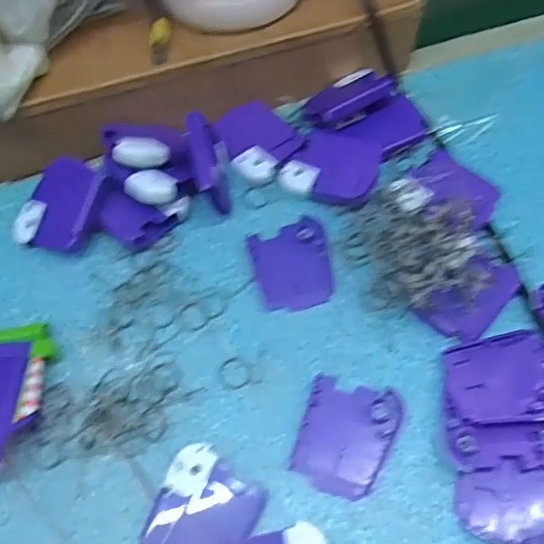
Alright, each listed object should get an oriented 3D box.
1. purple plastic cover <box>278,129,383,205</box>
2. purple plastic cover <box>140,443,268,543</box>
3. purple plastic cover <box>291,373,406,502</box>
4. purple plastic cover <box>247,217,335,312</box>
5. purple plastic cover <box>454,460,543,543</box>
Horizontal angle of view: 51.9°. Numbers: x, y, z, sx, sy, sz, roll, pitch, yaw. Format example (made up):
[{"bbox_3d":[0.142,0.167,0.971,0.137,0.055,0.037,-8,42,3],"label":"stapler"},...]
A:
[{"bbox_3d":[0.041,-0.071,0.378,0.061,0.015,0.050,24,64,15],"label":"purple plastic cover"},{"bbox_3d":[-0.037,0.124,0.282,0.049,0.010,0.061,24,64,15],"label":"purple plastic cover"},{"bbox_3d":[0.041,0.090,0.306,0.050,0.005,0.060,14,62,10],"label":"purple plastic cover"},{"bbox_3d":[0.014,-0.005,0.360,0.049,0.006,0.059,-14,61,-5],"label":"purple plastic cover"},{"bbox_3d":[0.126,0.121,0.282,0.060,0.009,0.049,5,61,5],"label":"purple plastic cover"}]

